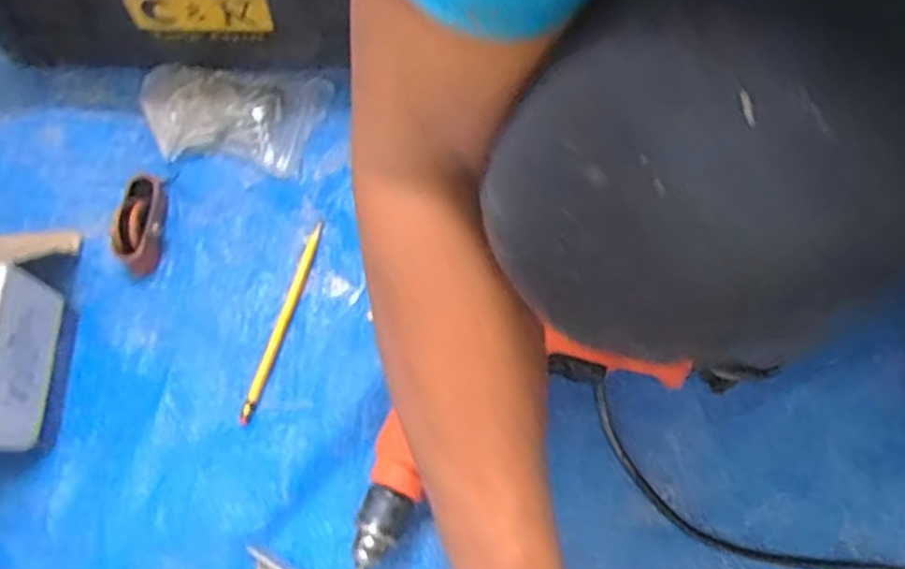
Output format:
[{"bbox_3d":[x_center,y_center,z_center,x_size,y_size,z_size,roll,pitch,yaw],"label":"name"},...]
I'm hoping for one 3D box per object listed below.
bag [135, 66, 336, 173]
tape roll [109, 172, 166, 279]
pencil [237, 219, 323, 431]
[{"bbox_3d":[-0.183,-0.140,0.611,0.151,0.022,0.091,5,70,1],"label":"bag"},{"bbox_3d":[-0.240,-0.054,0.566,0.031,0.040,0.082,-3,70,-2],"label":"tape roll"},{"bbox_3d":[-0.129,0.026,0.558,0.010,0.008,0.163,16,70,5],"label":"pencil"}]

